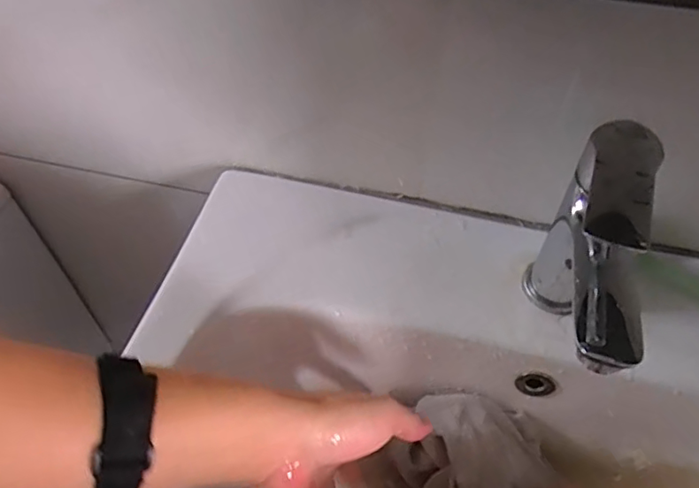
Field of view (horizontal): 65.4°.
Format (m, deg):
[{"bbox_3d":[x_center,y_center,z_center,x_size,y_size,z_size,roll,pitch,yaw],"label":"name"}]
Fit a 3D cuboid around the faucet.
[{"bbox_3d":[0.143,0.025,0.336,0.043,0.166,0.142,12,51,10],"label":"faucet"}]

